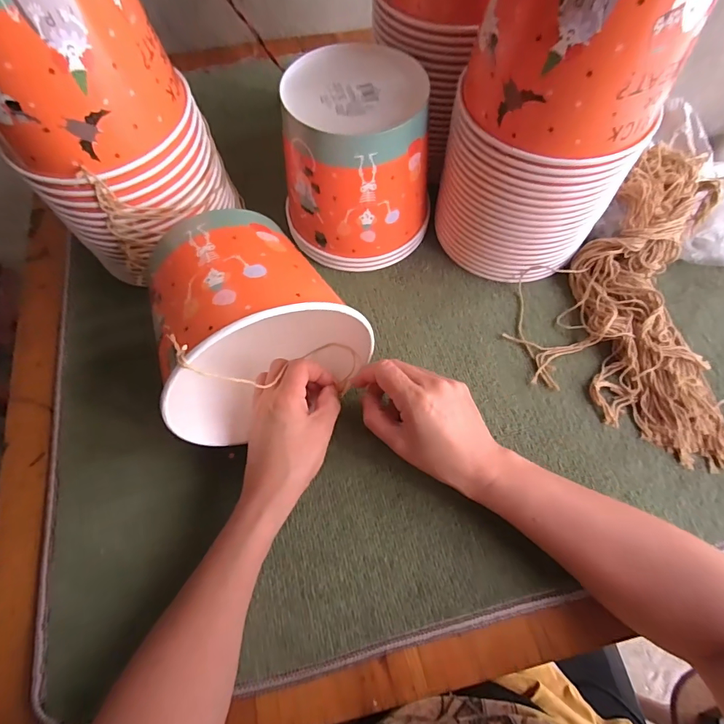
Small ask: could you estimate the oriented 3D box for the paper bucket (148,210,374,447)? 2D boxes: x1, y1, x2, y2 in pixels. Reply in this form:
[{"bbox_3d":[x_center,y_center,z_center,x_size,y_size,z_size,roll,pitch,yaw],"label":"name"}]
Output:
[{"bbox_3d":[-0.102,-0.035,0.337,0.153,0.134,0.137,-30,68,-11],"label":"paper bucket"}]

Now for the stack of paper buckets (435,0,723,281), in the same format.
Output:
[{"bbox_3d":[0.161,-0.207,0.352,0.134,0.277,0.143,-35,69,-12],"label":"stack of paper buckets"}]

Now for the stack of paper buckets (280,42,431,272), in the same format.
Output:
[{"bbox_3d":[-0.003,-0.198,0.423,0.140,0.144,0.148,-2,65,2],"label":"stack of paper buckets"}]

